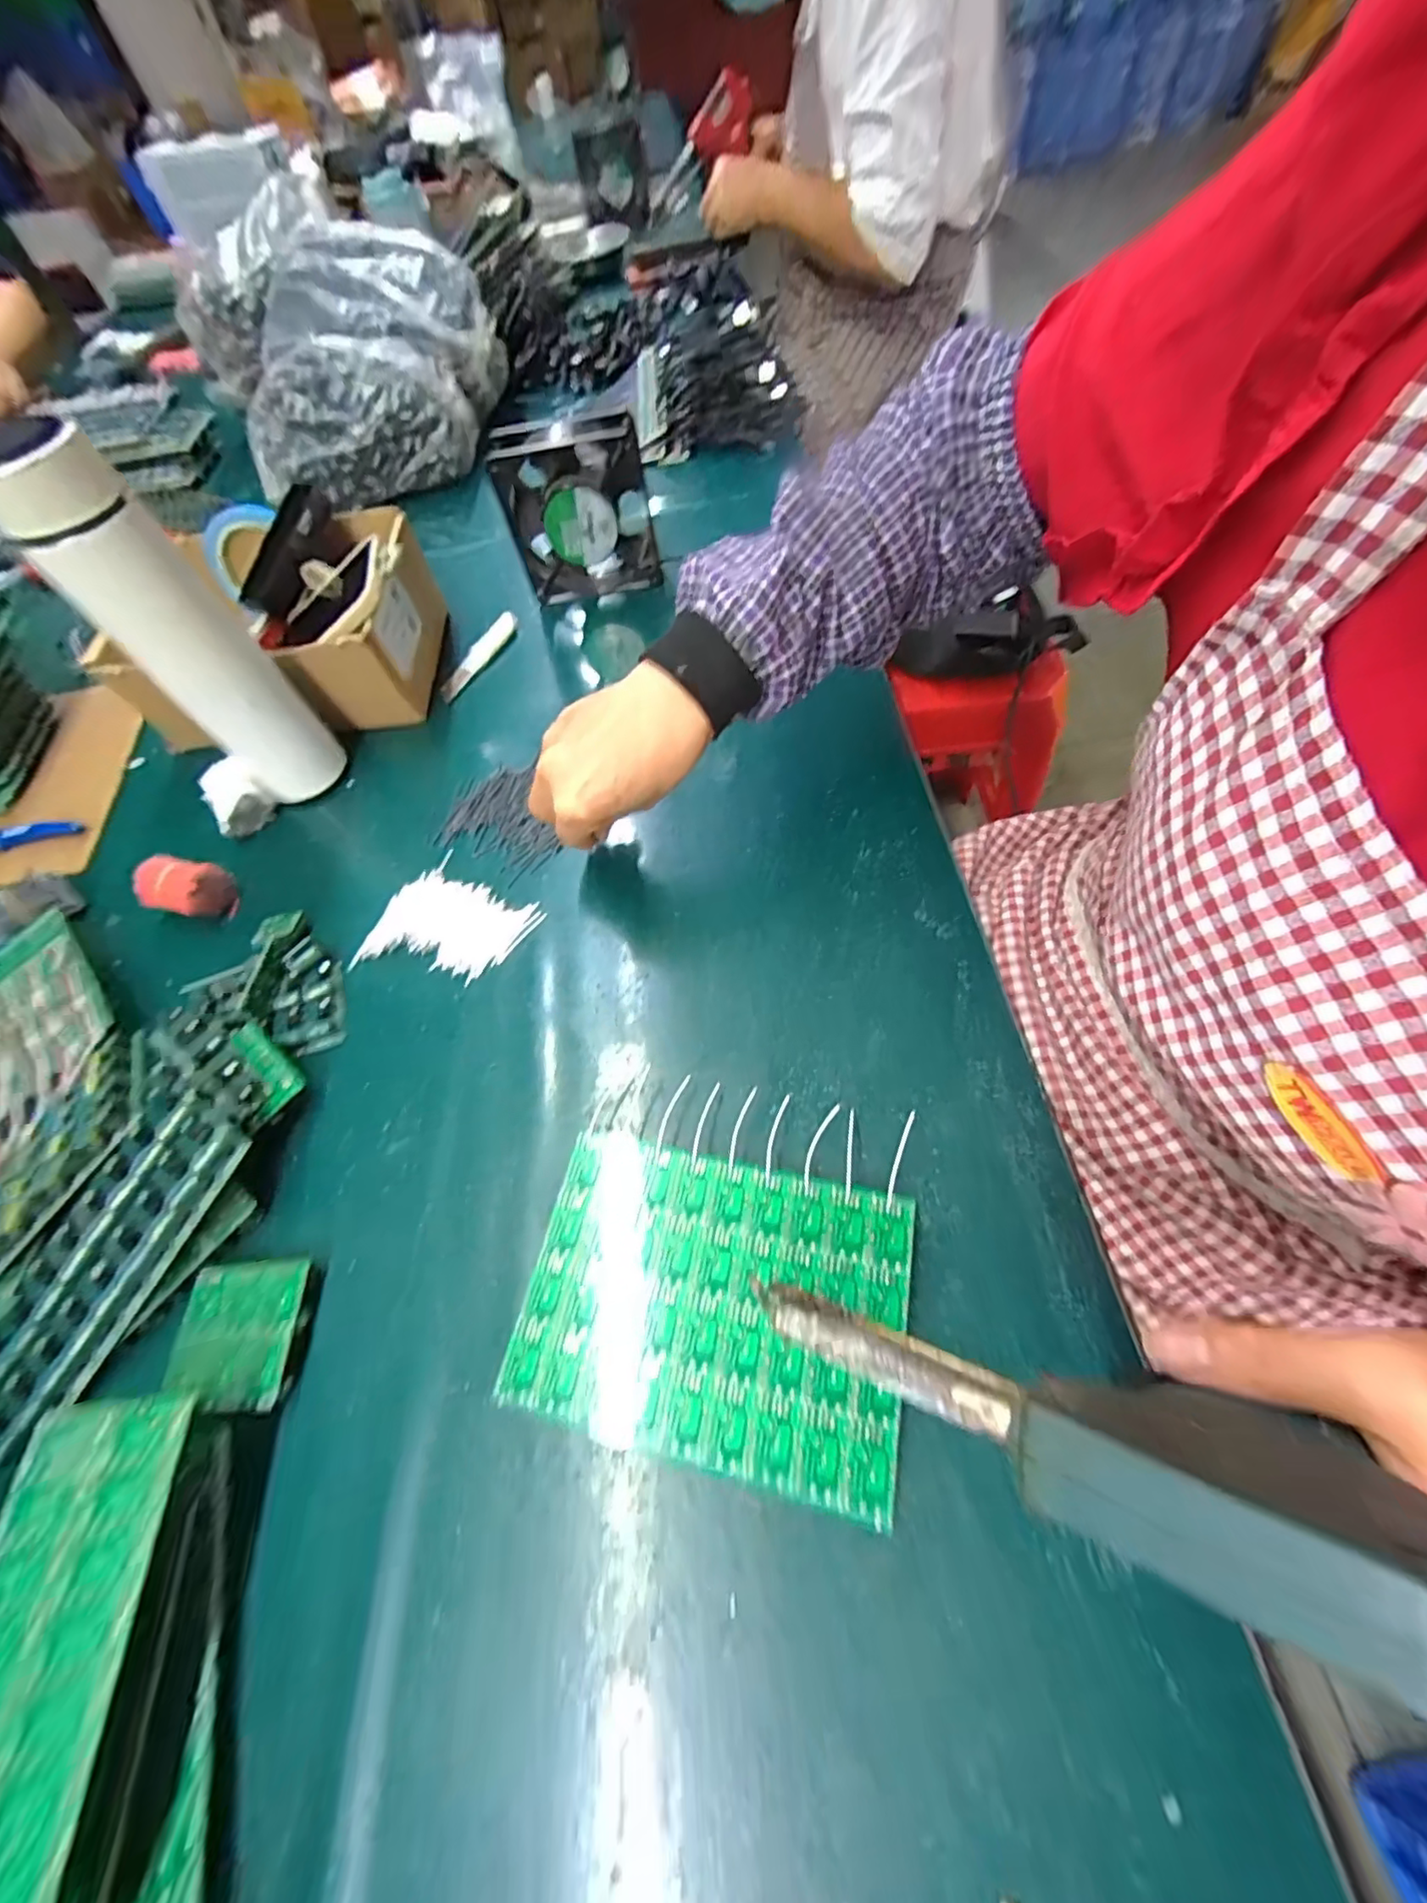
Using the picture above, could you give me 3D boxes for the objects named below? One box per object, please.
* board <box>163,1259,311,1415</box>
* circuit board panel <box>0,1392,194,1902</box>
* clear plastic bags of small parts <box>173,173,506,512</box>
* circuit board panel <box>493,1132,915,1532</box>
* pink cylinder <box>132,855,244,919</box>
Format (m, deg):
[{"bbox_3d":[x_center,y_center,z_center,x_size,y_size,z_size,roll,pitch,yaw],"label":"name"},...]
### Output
[{"bbox_3d":[-0.226,0.182,0.295,0.058,0.013,0.059,-6,60,3],"label":"board"},{"bbox_3d":[-0.231,0.245,0.208,0.061,0.006,0.150,-5,57,-2],"label":"circuit board panel"},{"bbox_3d":[-0.415,-0.698,0.730,0.315,0.165,0.374,-29,62,-10],"label":"clear plastic bags of small parts"},{"bbox_3d":[-0.002,0.156,0.279,0.166,0.004,0.118,9,61,13],"label":"circuit board panel"},{"bbox_3d":[-0.366,-0.044,0.433,0.059,0.036,0.035,5,61,9],"label":"pink cylinder"}]

